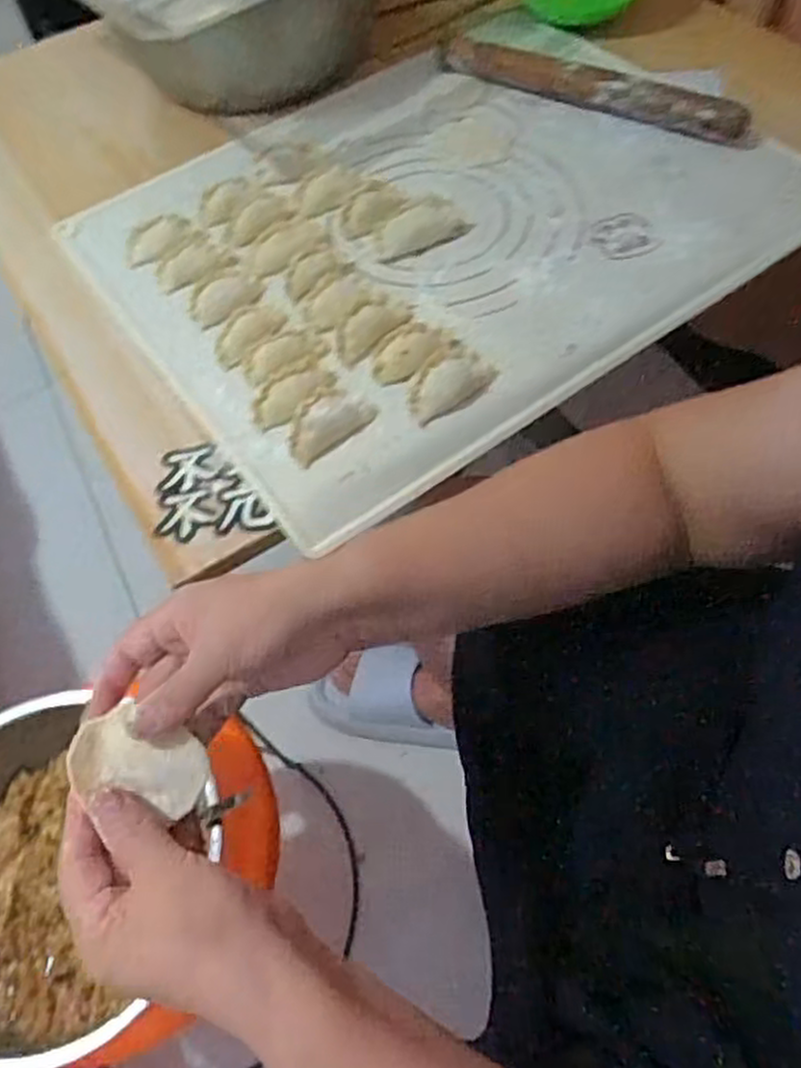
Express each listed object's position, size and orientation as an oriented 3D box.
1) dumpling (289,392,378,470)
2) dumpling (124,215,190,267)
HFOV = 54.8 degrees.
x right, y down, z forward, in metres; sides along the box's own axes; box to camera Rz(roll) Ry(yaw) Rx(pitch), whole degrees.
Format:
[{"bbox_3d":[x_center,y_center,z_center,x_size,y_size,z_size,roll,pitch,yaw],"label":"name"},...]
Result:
[{"bbox_3d":[-0.045,-0.070,0.477,0.061,0.016,0.027,-37,63,-18],"label":"dumpling"},{"bbox_3d":[-0.188,-0.227,0.592,0.053,0.016,0.026,-30,61,-14],"label":"dumpling"}]

